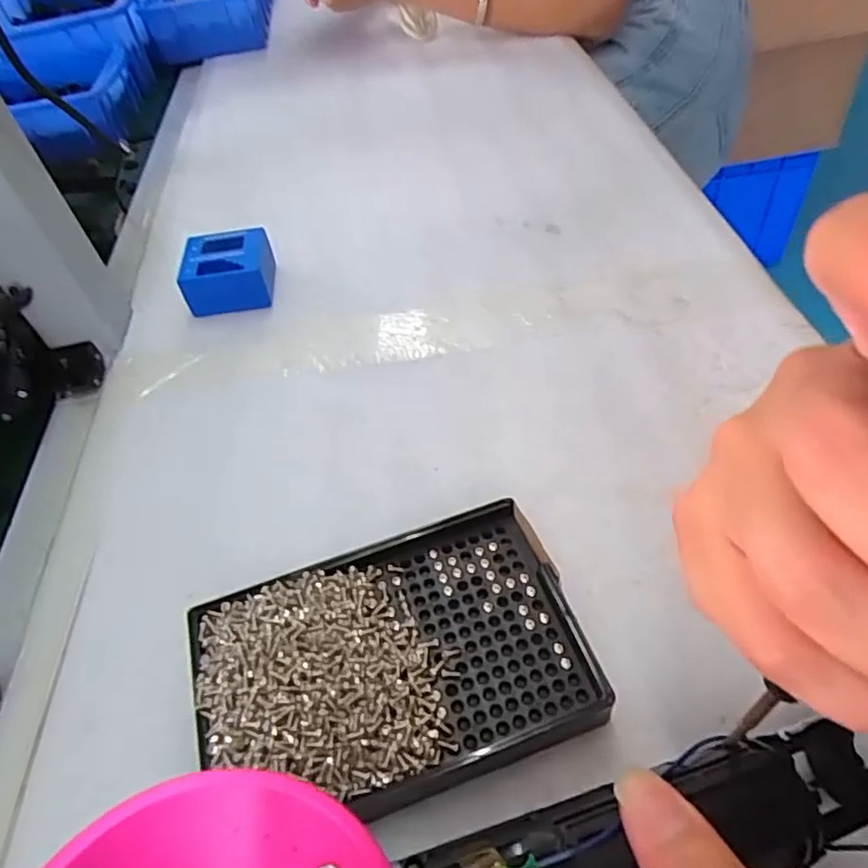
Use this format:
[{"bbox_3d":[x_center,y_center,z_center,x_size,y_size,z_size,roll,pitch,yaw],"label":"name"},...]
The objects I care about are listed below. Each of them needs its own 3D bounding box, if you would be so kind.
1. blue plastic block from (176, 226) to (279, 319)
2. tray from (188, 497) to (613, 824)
[{"bbox_3d":[-0.132,-0.106,0.404,0.056,0.030,0.051,-11,52,-4],"label":"blue plastic block"},{"bbox_3d":[-0.015,0.085,0.233,0.135,0.031,0.091,-18,53,-9],"label":"tray"}]

